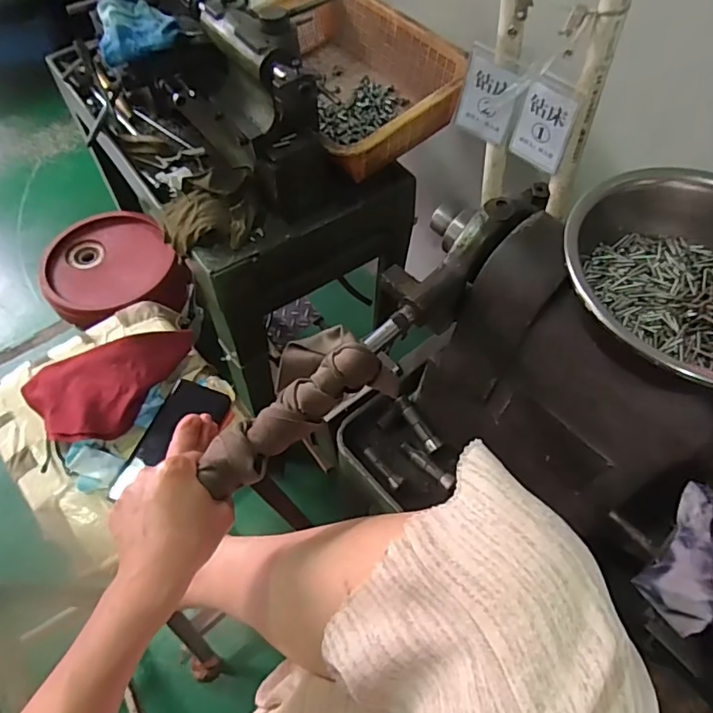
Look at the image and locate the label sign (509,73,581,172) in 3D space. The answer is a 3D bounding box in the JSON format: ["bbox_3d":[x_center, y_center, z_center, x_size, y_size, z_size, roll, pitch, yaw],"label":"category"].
[{"bbox_3d":[0.194,-0.243,0.561,0.063,0.101,0.010,38,67,24],"label":"label sign"}]

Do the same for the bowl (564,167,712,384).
[{"bbox_3d":[0.216,-0.049,0.363,0.155,0.056,0.161,0,57,0],"label":"bowl"}]

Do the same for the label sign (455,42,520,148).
[{"bbox_3d":[0.145,-0.283,0.589,0.061,0.095,0.008,25,56,12],"label":"label sign"}]

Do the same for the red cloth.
[{"bbox_3d":[-0.291,0.025,0.659,0.190,0.042,0.127,-39,65,-22],"label":"red cloth"}]

